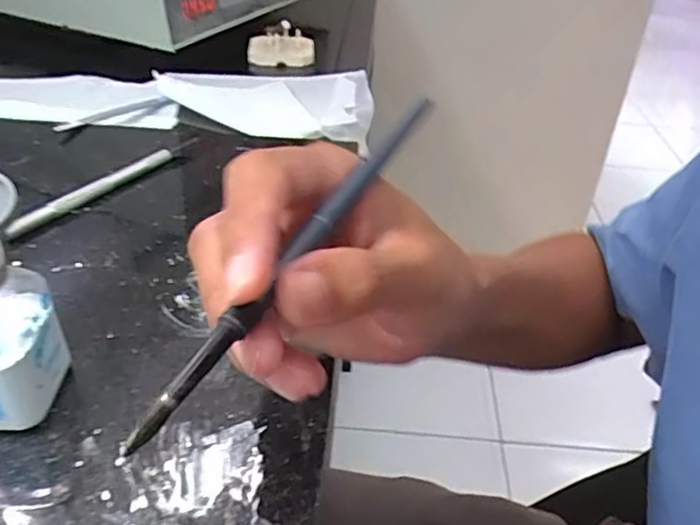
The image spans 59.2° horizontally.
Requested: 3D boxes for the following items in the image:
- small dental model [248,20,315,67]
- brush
[{"bbox_3d":[-0.071,-0.227,0.639,0.067,0.027,0.063,0,36,-6],"label":"small dental model"},{"bbox_3d":[-0.010,-0.012,0.185,0.010,0.013,0.163,18,46,19],"label":"brush"}]

